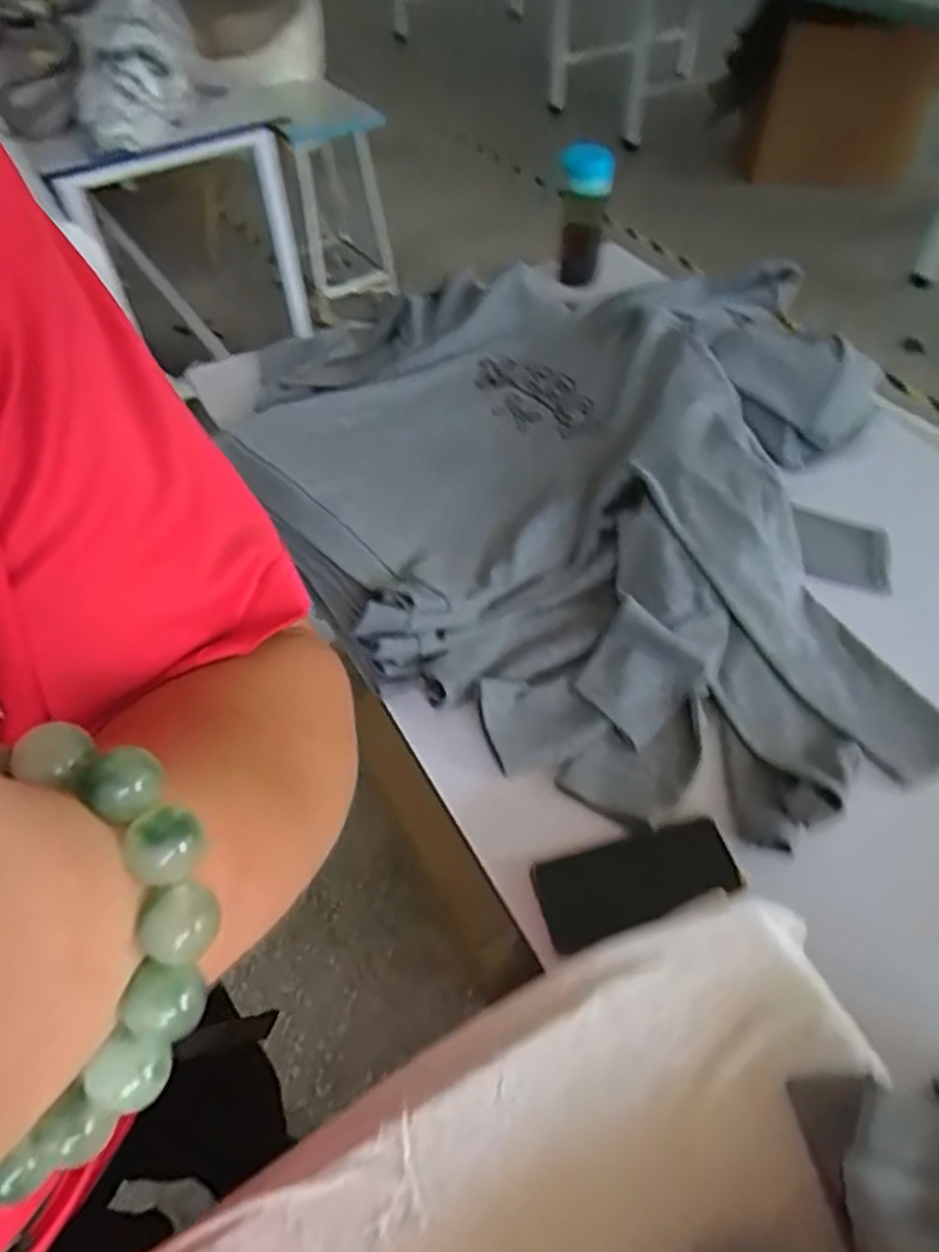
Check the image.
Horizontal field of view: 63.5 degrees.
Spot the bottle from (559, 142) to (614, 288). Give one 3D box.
[{"bbox_3d":[0.184,-0.664,1.254,0.086,0.220,0.079,8,52,9],"label":"bottle"}]

